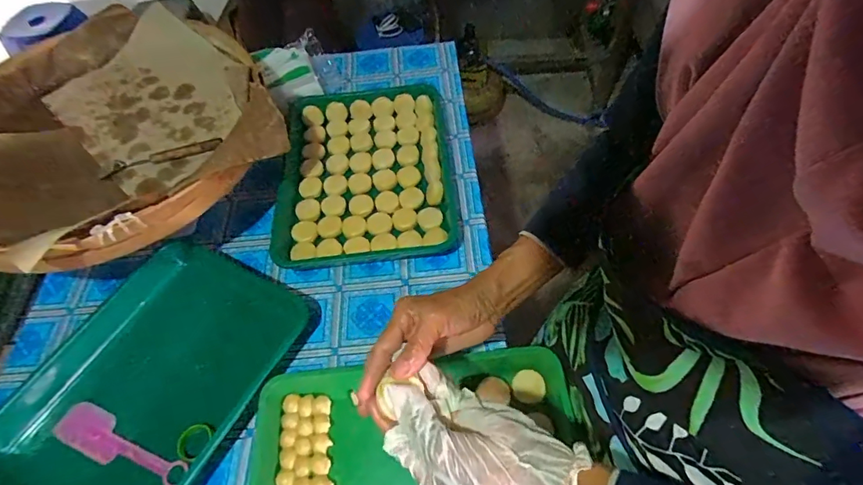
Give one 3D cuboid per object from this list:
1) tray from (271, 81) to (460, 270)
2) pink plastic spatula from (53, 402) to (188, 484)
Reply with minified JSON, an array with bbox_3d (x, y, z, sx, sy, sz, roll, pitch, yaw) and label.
[{"bbox_3d":[-0.111,-0.120,0.729,0.282,0.039,0.353,-6,57,1],"label":"tray"},{"bbox_3d":[-0.384,0.248,0.536,0.192,0.011,0.046,17,61,15],"label":"pink plastic spatula"}]

